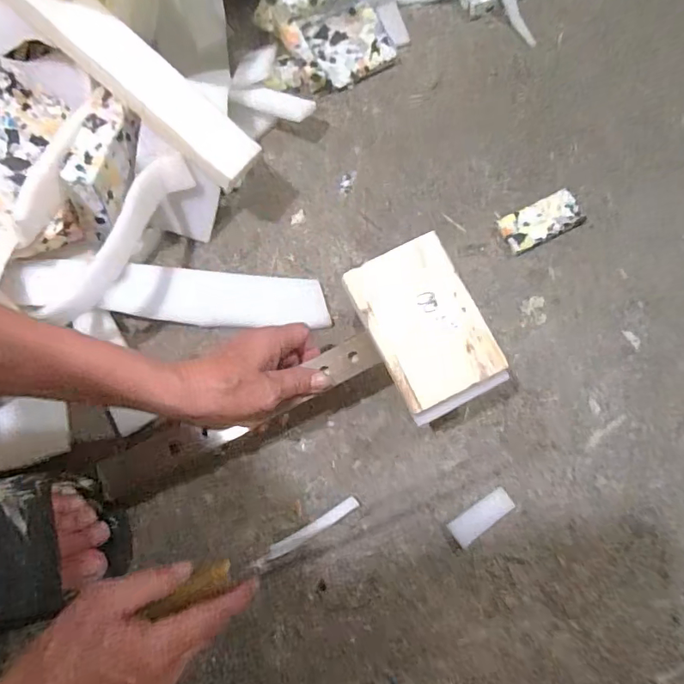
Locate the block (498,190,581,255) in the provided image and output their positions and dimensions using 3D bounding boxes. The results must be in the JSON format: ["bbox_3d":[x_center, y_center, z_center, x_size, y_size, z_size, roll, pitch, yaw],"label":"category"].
[{"bbox_3d":[0.217,-0.132,0.534,0.088,0.014,0.042,-25,73,-6],"label":"block"}]

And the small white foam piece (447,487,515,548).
[{"bbox_3d":[0.128,0.161,0.447,0.062,0.008,0.024,-32,74,-8],"label":"small white foam piece"}]

